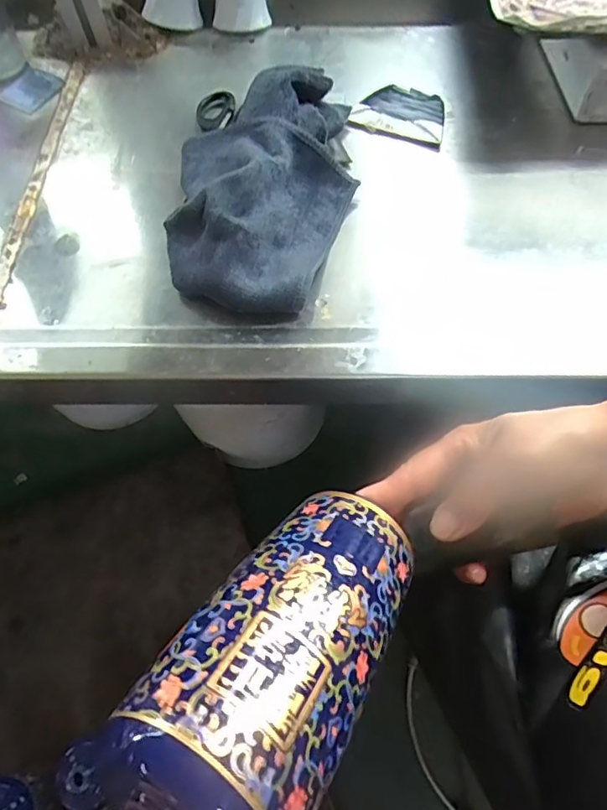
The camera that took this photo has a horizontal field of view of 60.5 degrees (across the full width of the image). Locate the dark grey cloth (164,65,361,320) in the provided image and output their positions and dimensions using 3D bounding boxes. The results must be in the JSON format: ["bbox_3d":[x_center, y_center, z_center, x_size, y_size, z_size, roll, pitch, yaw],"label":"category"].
[{"bbox_3d":[-0.030,-0.184,0.399,0.135,0.050,0.245,17,66,9],"label":"dark grey cloth"}]

